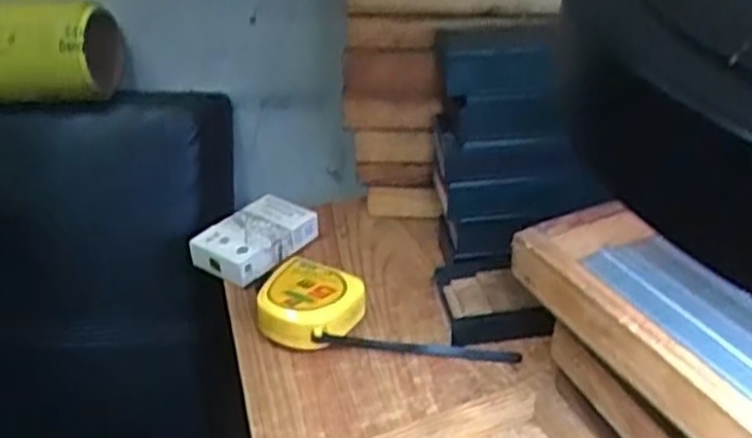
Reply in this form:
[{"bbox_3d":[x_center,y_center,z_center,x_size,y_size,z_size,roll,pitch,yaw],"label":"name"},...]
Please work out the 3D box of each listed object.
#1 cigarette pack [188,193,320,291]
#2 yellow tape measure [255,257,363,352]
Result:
[{"bbox_3d":[-0.097,0.016,0.611,0.061,0.027,0.085,20,39,31],"label":"cigarette pack"},{"bbox_3d":[-0.044,0.063,0.532,0.067,0.036,0.064,-1,33,1],"label":"yellow tape measure"}]

